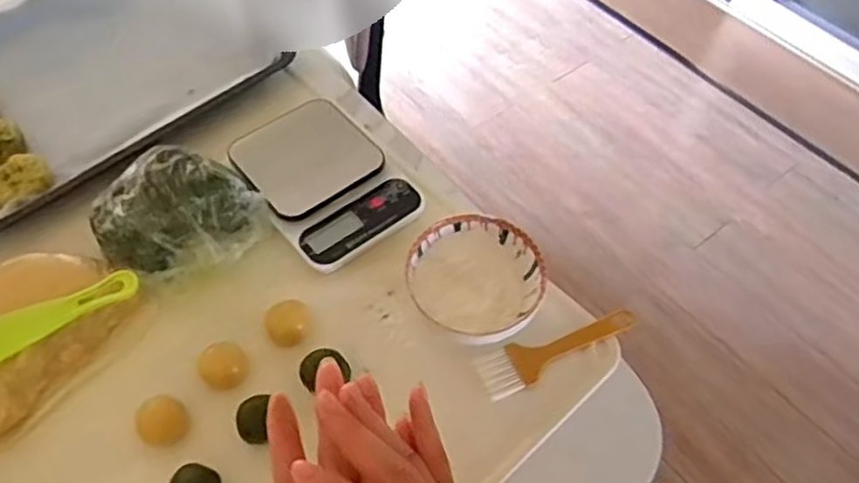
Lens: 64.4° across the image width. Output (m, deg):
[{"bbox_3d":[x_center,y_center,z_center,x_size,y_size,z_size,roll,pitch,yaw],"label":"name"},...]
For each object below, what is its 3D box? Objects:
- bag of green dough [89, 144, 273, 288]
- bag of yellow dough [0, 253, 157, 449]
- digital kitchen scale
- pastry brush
[{"bbox_3d":[-0.227,-0.033,0.608,0.140,0.059,0.121,-27,60,-18],"label":"bag of green dough"},{"bbox_3d":[-0.333,0.080,0.558,0.122,0.031,0.167,29,60,18],"label":"bag of yellow dough"},{"bbox_3d":[-0.104,-0.064,0.659,0.125,0.023,0.174,-36,63,-22],"label":"digital kitchen scale"},{"bbox_3d":[0.110,0.091,0.587,0.146,0.014,0.037,-22,59,-15],"label":"pastry brush"}]

